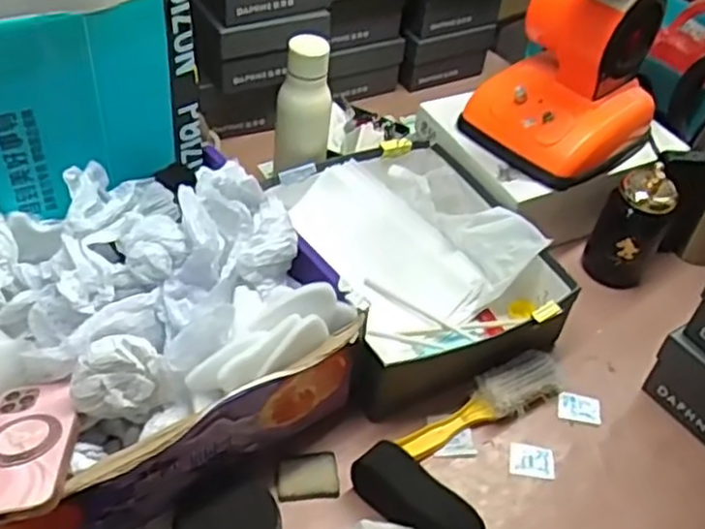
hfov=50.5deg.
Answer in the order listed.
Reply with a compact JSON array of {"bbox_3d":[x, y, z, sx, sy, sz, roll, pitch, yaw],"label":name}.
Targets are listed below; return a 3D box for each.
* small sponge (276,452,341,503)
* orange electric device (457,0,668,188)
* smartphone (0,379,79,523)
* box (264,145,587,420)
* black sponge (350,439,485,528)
[{"bbox_3d":[-0.043,0.205,0.722,0.059,0.009,0.045,-4,46,-11],"label":"small sponge"},{"bbox_3d":[0.265,-0.235,0.904,0.190,0.198,0.179,33,50,23],"label":"orange electric device"},{"bbox_3d":[-0.254,0.137,0.578,0.073,0.014,0.143,-4,30,-11],"label":"smartphone"},{"bbox_3d":[0.081,-0.011,0.877,0.266,0.106,0.321,-12,48,-19],"label":"box"},{"bbox_3d":[0.059,0.217,0.683,0.132,0.049,0.038,35,51,25],"label":"black sponge"}]

